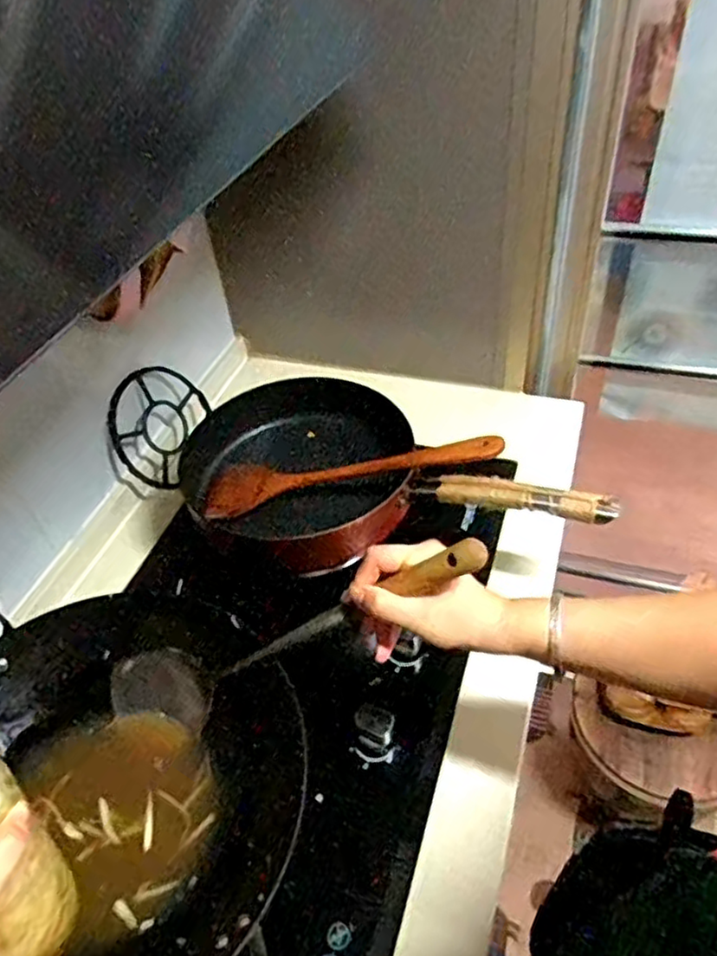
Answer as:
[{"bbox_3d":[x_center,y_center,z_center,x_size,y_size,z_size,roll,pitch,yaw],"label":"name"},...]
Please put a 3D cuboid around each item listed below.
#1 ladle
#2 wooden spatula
[{"bbox_3d":[-0.073,0.129,0.549,0.399,0.078,0.060,-33,33,35],"label":"ladle"},{"bbox_3d":[-0.016,-0.005,0.788,0.366,0.017,0.083,-9,43,20],"label":"wooden spatula"}]

